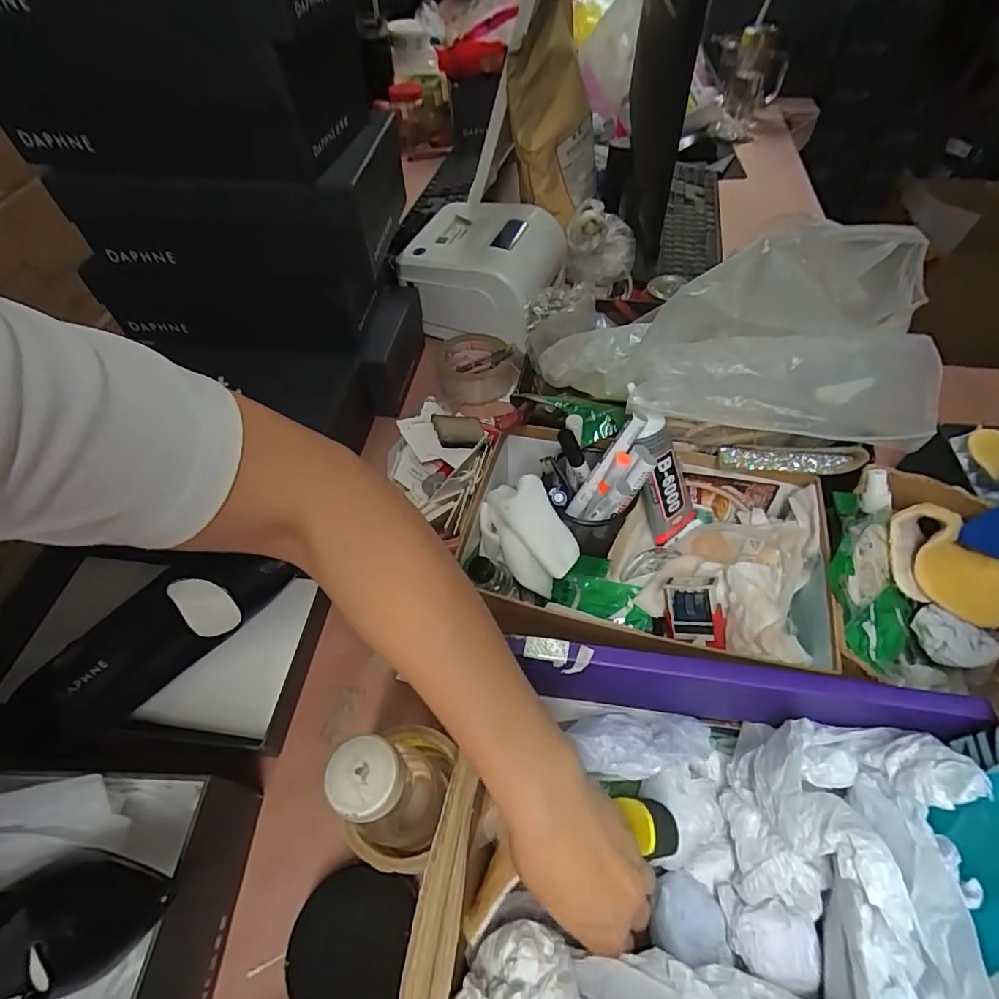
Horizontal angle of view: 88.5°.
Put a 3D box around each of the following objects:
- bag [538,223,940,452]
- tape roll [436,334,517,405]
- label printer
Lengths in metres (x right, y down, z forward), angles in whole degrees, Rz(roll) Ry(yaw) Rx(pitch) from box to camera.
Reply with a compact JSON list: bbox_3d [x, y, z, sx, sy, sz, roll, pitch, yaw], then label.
[{"bbox_3d":[0.179,-0.145,0.434,0.328,0.170,0.139,3,53,23],"label":"bag"},{"bbox_3d":[-0.033,-0.179,0.690,0.112,0.042,0.108,2,54,4],"label":"tape roll"},{"bbox_3d":[-0.022,-0.330,0.732,0.188,0.114,0.184,14,56,12],"label":"label printer"}]

